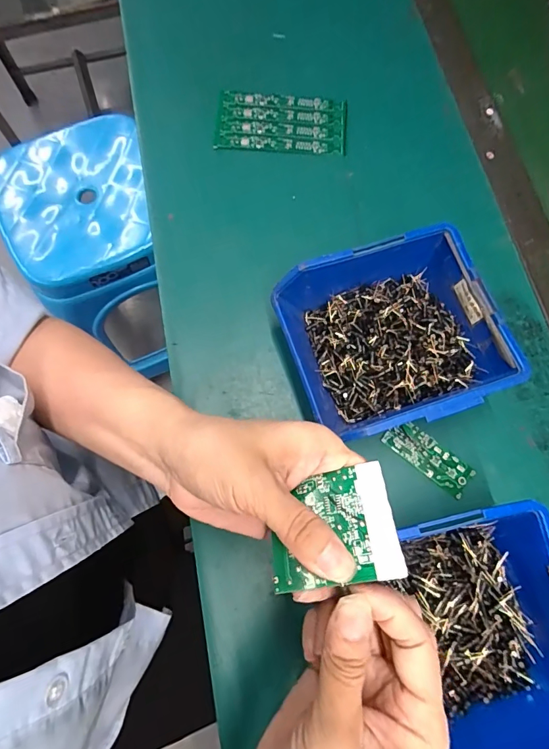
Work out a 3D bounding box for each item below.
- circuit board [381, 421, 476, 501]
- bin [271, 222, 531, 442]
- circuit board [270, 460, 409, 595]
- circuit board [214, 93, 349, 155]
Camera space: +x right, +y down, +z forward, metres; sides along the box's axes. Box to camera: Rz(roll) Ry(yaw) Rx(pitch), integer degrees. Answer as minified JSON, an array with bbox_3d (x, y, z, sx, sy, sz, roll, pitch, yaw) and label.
[{"bbox_3d":[0.112,0.059,0.295,0.066,0.004,0.026,37,76,9],"label":"circuit board"},{"bbox_3d":[0.078,-0.022,0.288,0.129,0.065,0.118,-18,75,-7],"label":"bin"},{"bbox_3d":[0.026,0.070,0.188,0.056,0.004,0.050,-12,51,9],"label":"circuit board"},{"bbox_3d":[0.007,-0.232,0.377,0.118,0.004,0.064,4,76,-2],"label":"circuit board"}]

